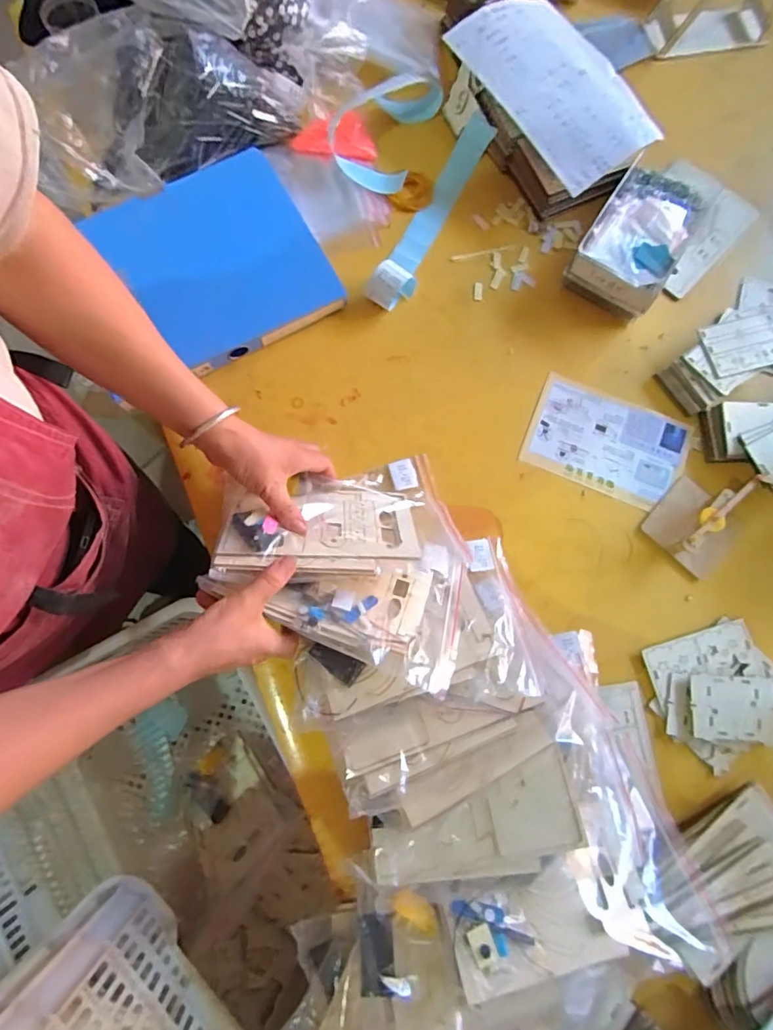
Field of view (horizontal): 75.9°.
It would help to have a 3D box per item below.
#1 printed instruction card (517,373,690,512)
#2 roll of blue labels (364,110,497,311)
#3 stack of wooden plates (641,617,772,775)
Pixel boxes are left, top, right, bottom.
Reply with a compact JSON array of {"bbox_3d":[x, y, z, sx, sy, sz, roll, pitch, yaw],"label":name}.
[{"bbox_3d":[0.290,-0.095,0.656,0.197,0.004,0.135,23,79,4],"label":"printed instruction card"},{"bbox_3d":[0.061,-0.423,0.687,0.058,0.045,0.325,25,79,5],"label":"roll of blue labels"},{"bbox_3d":[0.394,0.207,0.583,0.157,0.017,0.149,-26,79,-6],"label":"stack of wooden plates"}]

